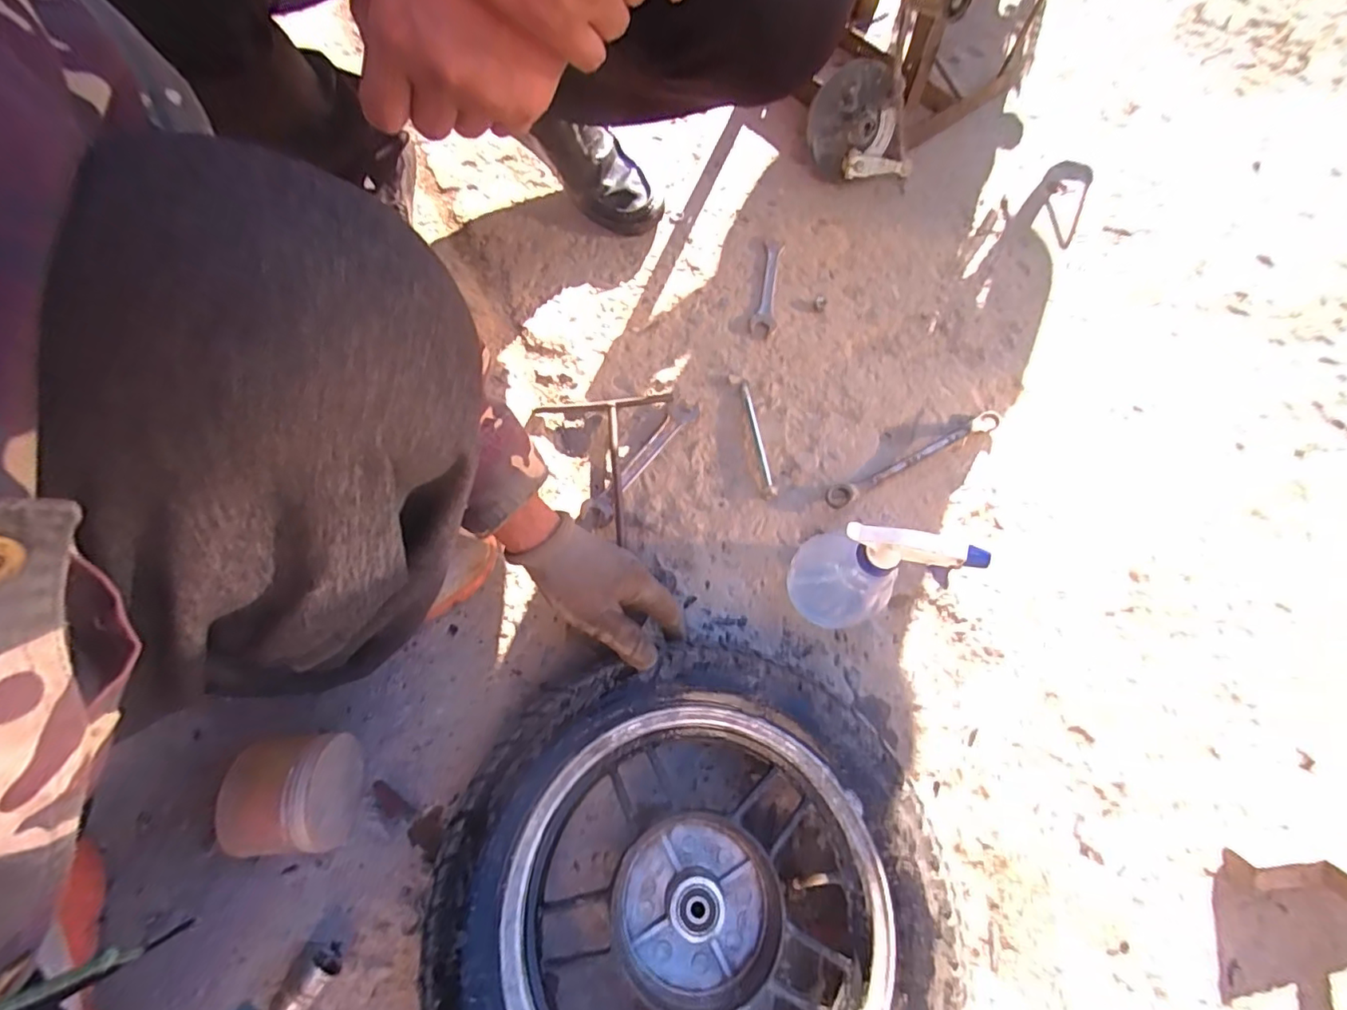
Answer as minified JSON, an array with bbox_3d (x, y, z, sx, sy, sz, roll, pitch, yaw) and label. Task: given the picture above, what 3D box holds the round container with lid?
[{"bbox_3d":[-0.293,0.225,0.448,0.070,0.081,0.081,4,67,1],"label":"round container with lid"}]

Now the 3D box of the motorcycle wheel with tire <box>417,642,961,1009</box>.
[{"bbox_3d":[0.014,0.289,0.425,0.338,0.096,0.333,13,68,5],"label":"motorcycle wheel with tire"}]

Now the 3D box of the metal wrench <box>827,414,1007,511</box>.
[{"bbox_3d":[0.259,-0.052,0.604,0.226,0.021,0.025,-27,70,-11],"label":"metal wrench"}]

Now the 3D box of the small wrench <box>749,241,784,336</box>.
[{"bbox_3d":[0.116,-0.267,0.699,0.030,0.012,0.130,10,68,3],"label":"small wrench"}]

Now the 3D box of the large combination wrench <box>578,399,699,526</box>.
[{"bbox_3d":[-0.034,-0.048,0.610,0.029,0.010,0.171,34,71,12],"label":"large combination wrench"}]

